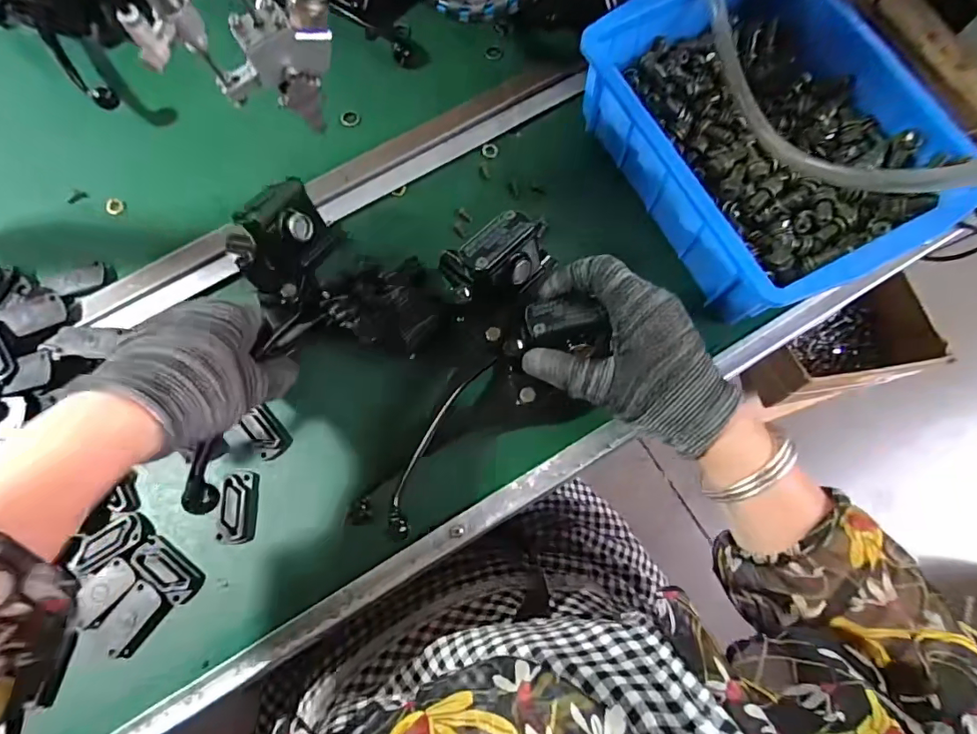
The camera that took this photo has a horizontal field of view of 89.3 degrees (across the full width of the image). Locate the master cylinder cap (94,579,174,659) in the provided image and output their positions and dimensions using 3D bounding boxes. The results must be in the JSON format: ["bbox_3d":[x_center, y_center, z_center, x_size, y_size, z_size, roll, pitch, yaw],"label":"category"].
[{"bbox_3d":[-0.238,0.170,0.329,0.028,0.006,0.051,36,79,7],"label":"master cylinder cap"}]

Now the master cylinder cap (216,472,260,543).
[{"bbox_3d":[-0.175,0.098,0.347,0.024,0.009,0.048,4,77,0],"label":"master cylinder cap"}]

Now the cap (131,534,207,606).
[{"bbox_3d":[-0.219,0.138,0.337,0.049,0.004,0.025,37,79,7],"label":"cap"}]

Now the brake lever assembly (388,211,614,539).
[{"bbox_3d":[-0.020,-0.002,0.319,0.184,0.055,0.114,-37,78,-9],"label":"brake lever assembly"}]

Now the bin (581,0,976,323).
[{"bbox_3d":[0.205,-0.173,0.371,0.190,0.081,0.248,-28,79,-7],"label":"bin"}]

